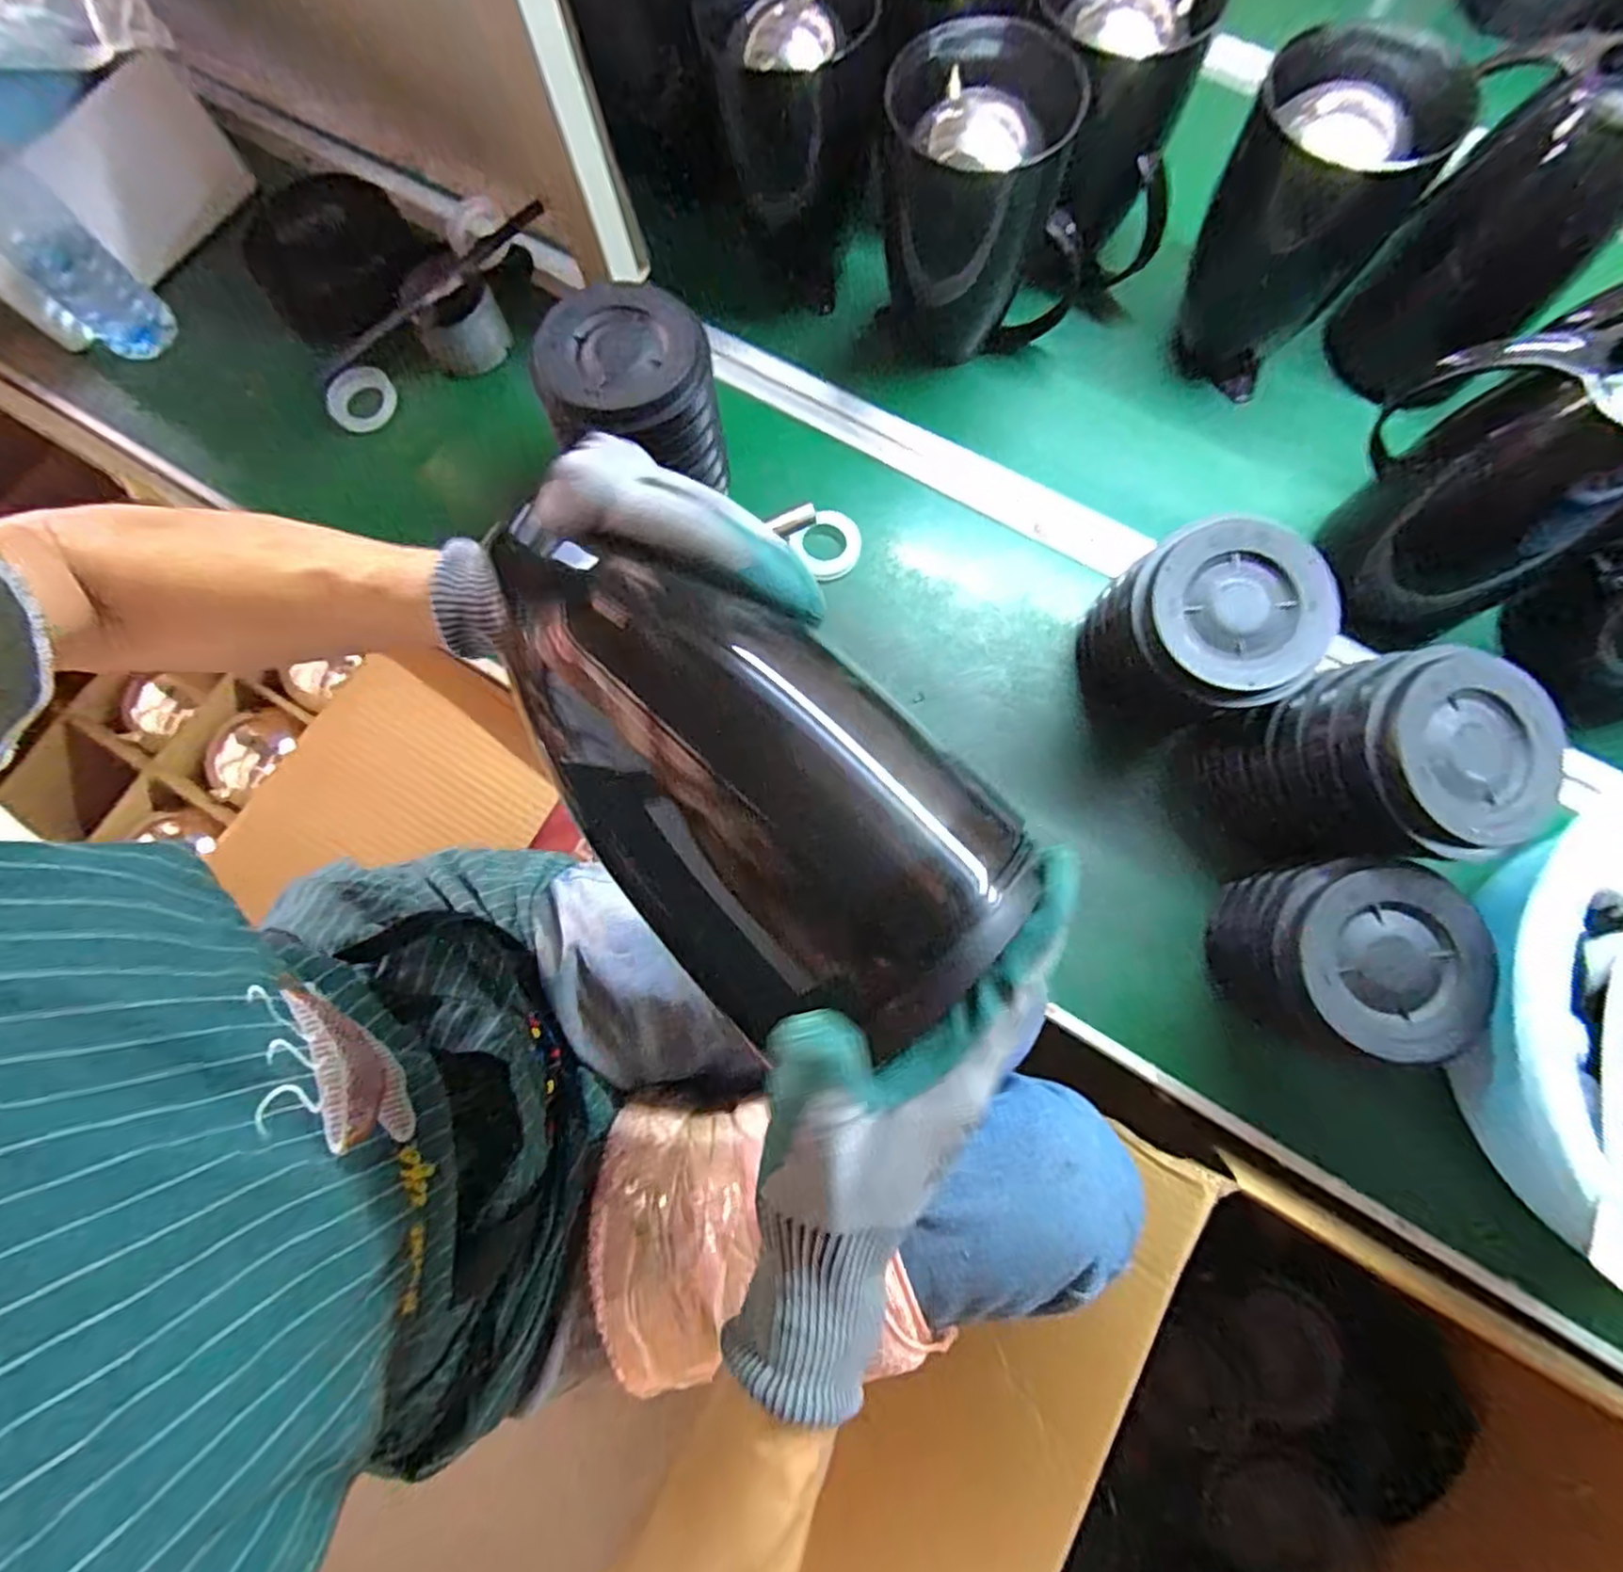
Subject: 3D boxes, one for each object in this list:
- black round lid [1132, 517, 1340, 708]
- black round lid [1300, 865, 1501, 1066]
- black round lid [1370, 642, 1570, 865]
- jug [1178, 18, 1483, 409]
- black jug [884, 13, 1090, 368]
[{"bbox_3d":[0.267,-0.113,0.454,0.118,0.023,0.114,0,89,10],"label":"black round lid"},{"bbox_3d":[0.342,0.103,0.412,0.102,0.017,0.106,0,76,1],"label":"black round lid"},{"bbox_3d":[0.372,-0.023,0.407,0.099,0.014,0.109,-35,83,0],"label":"black round lid"},{"bbox_3d":[0.372,-0.435,0.551,0.125,0.183,0.130,36,80,9],"label":"jug"},{"bbox_3d":[0.131,-0.445,0.559,0.143,0.179,0.115,-17,76,-3],"label":"black jug"}]

